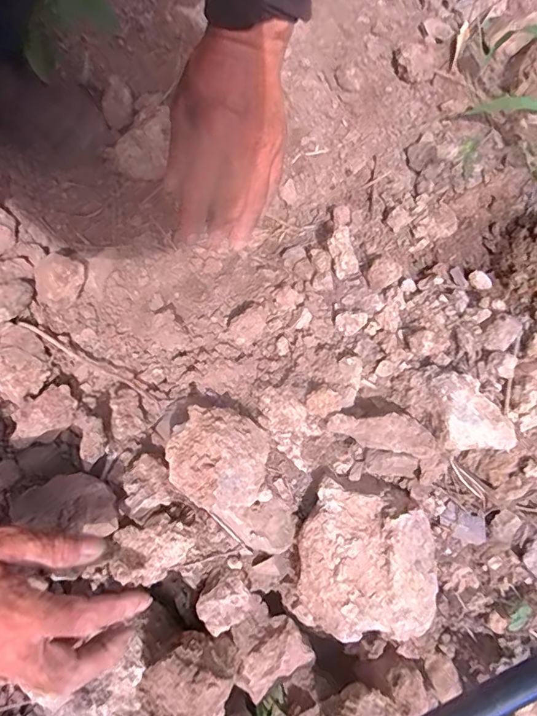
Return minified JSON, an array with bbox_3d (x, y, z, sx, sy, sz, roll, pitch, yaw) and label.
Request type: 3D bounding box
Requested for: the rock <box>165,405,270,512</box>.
[{"bbox_3d":[-0.044,0.088,0.410,0.086,0.036,0.087,1,75,-3],"label":"rock"}]

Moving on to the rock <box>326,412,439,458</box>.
[{"bbox_3d":[0.104,0.068,0.423,0.096,0.024,0.033,12,75,1],"label":"rock"}]

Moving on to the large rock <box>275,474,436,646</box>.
[{"bbox_3d":[0.087,0.181,0.417,0.126,0.062,0.128,1,75,-3],"label":"large rock"}]

